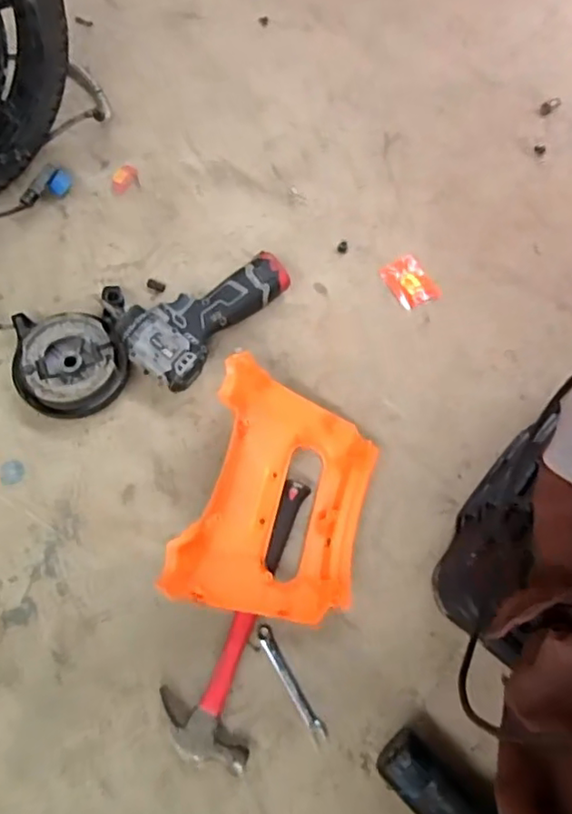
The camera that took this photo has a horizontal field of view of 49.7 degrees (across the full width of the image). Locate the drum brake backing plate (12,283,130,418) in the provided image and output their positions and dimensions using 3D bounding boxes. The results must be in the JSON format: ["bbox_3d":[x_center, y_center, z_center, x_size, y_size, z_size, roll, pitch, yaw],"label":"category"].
[{"bbox_3d":[-0.244,-0.063,0.702,0.120,0.040,0.147,-10,70,-6],"label":"drum brake backing plate"}]

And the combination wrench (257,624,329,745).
[{"bbox_3d":[0.005,0.270,0.606,0.015,0.008,0.118,-29,73,-12],"label":"combination wrench"}]

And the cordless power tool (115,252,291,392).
[{"bbox_3d":[-0.091,-0.107,0.712,0.200,0.061,0.104,-40,75,-15],"label":"cordless power tool"}]

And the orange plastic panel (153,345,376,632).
[{"bbox_3d":[-0.008,0.089,0.630,0.184,0.041,0.244,21,63,-15],"label":"orange plastic panel"}]

